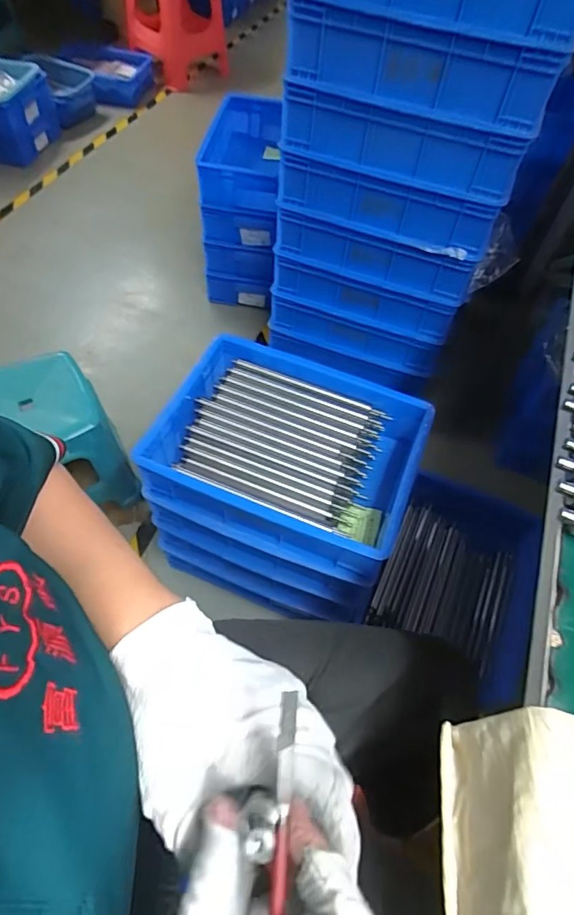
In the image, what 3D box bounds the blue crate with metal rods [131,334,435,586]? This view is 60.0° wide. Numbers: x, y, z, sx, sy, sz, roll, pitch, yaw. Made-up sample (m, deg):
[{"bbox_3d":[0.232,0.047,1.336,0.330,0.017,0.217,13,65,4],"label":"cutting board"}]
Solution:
[{"bbox_3d":[-0.002,-0.012,0.831,0.406,0.115,0.307,20,57,9],"label":"blue crate with metal rods"}]

